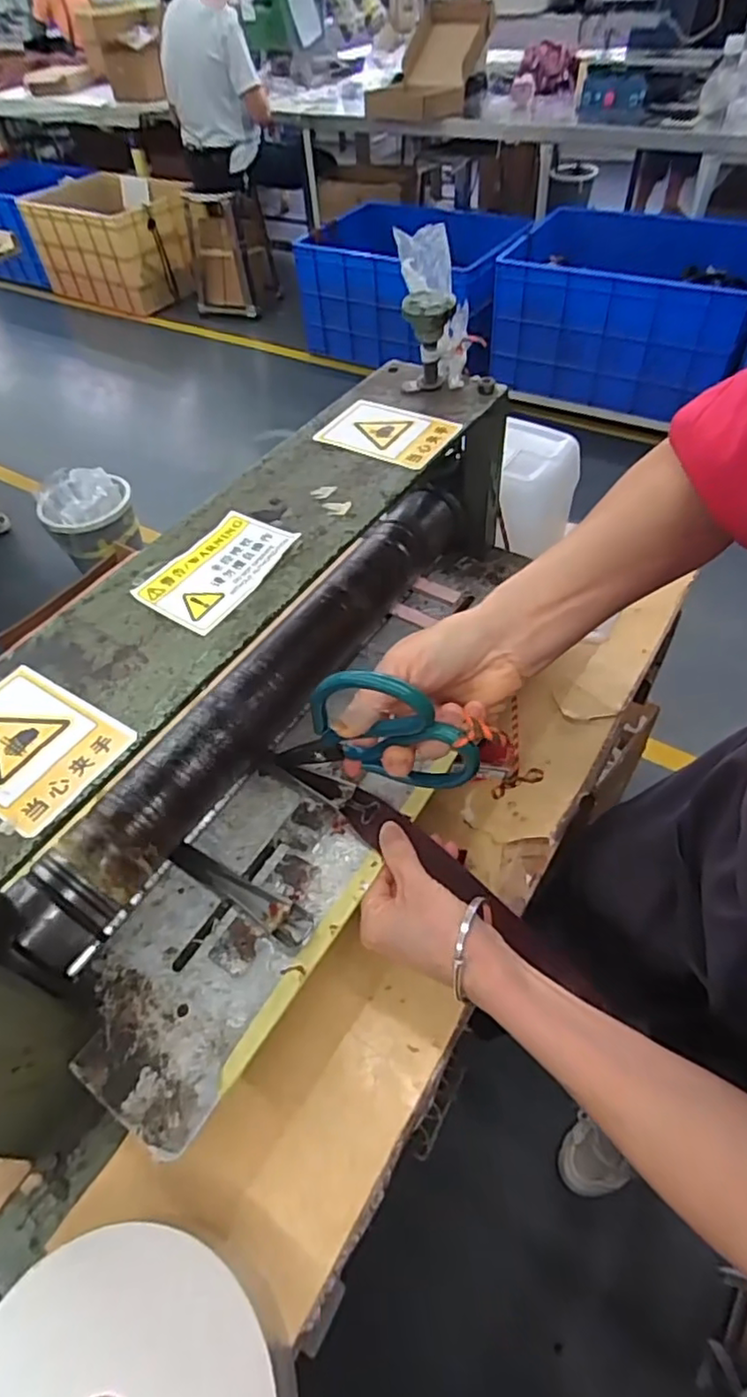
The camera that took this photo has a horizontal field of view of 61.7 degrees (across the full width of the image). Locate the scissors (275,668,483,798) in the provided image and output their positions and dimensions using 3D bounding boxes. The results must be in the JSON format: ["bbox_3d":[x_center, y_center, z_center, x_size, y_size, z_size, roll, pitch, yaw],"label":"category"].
[{"bbox_3d":[-0.008,0.027,0.378,0.142,0.136,0.012,17,55,17],"label":"scissors"}]

